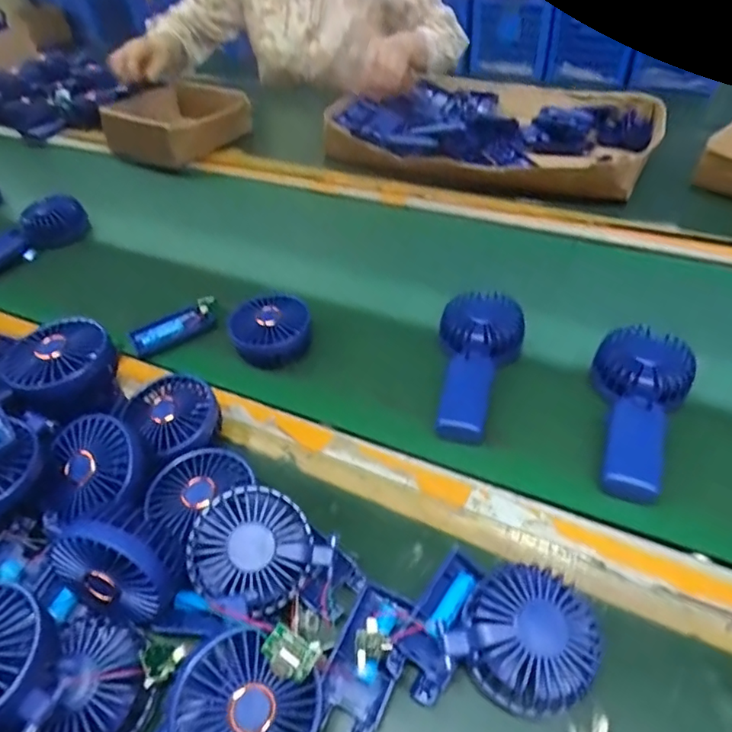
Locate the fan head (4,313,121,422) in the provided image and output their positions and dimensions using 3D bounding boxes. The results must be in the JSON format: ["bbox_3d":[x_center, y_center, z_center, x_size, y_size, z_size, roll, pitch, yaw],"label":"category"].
[{"bbox_3d":[-0.263,0.006,0.478,0.078,0.058,0.084,33,58,31],"label":"fan head"}]

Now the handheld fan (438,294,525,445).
[{"bbox_3d":[0.107,-0.003,0.523,0.080,0.036,0.168,8,48,14],"label":"handheld fan"}]

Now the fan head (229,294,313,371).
[{"bbox_3d":[-0.101,-0.038,0.578,0.080,0.033,0.081,-3,47,3],"label":"fan head"}]

